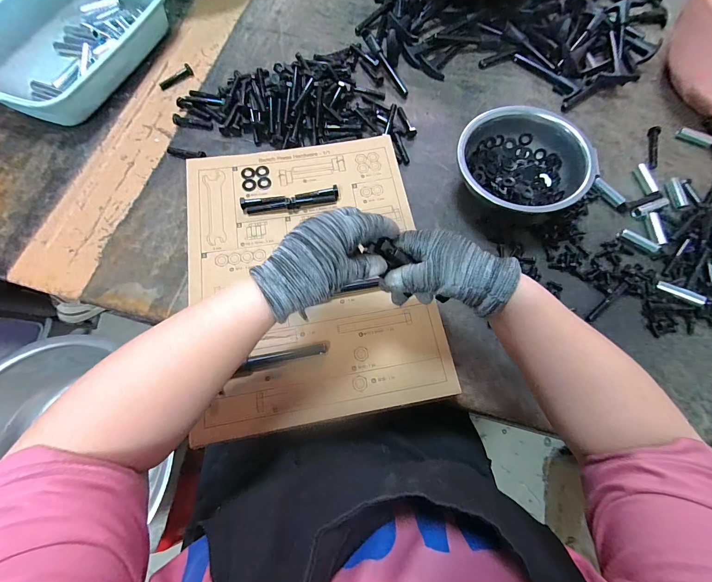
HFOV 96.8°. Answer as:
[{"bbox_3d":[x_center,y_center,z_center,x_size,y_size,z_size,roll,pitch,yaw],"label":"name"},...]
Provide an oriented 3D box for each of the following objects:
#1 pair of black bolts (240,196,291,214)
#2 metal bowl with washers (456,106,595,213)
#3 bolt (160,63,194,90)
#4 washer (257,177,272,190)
[{"bbox_3d":[-0.121,-0.116,0.427,0.065,0.014,0.017,-3,72,-2],"label":"pair of black bolts"},{"bbox_3d":[0.224,-0.181,0.443,0.164,0.077,0.163,0,72,-1],"label":"metal bowl with washers"},{"bbox_3d":[-0.305,-0.362,0.533,0.060,0.012,0.016,-40,77,-13],"label":"bolt"},{"bbox_3d":[-0.130,-0.153,0.446,0.019,0.004,0.020,-10,73,-5],"label":"washer"}]

